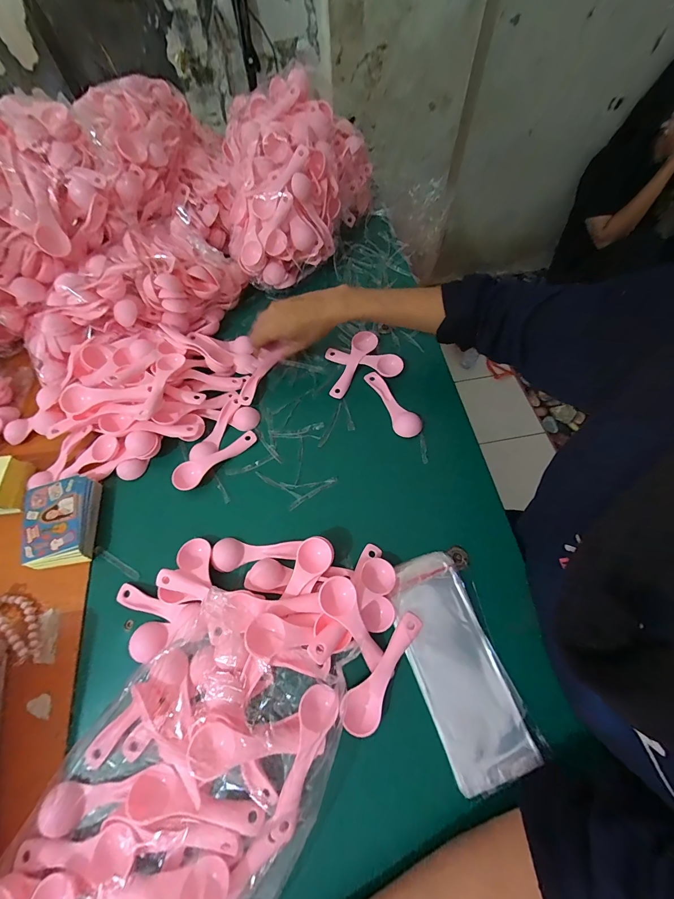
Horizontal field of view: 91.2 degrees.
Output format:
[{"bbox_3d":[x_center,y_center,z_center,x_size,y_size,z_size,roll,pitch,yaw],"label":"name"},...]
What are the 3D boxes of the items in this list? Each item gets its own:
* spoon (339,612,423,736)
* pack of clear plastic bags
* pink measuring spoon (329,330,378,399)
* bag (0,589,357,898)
[{"bbox_3d":[0.043,0.210,0.316,0.034,0.009,0.113,29,69,15],"label":"spoon"},{"bbox_3d":[0.112,0.198,0.317,0.076,0.016,0.183,-18,65,-7],"label":"pack of clear plastic bags"},{"bbox_3d":[0.025,-0.121,0.466,0.034,0.018,0.110,18,66,11],"label":"pink measuring spoon"},{"bbox_3d":[-0.147,0.300,0.261,0.194,0.077,0.375,32,69,13],"label":"bag"}]

